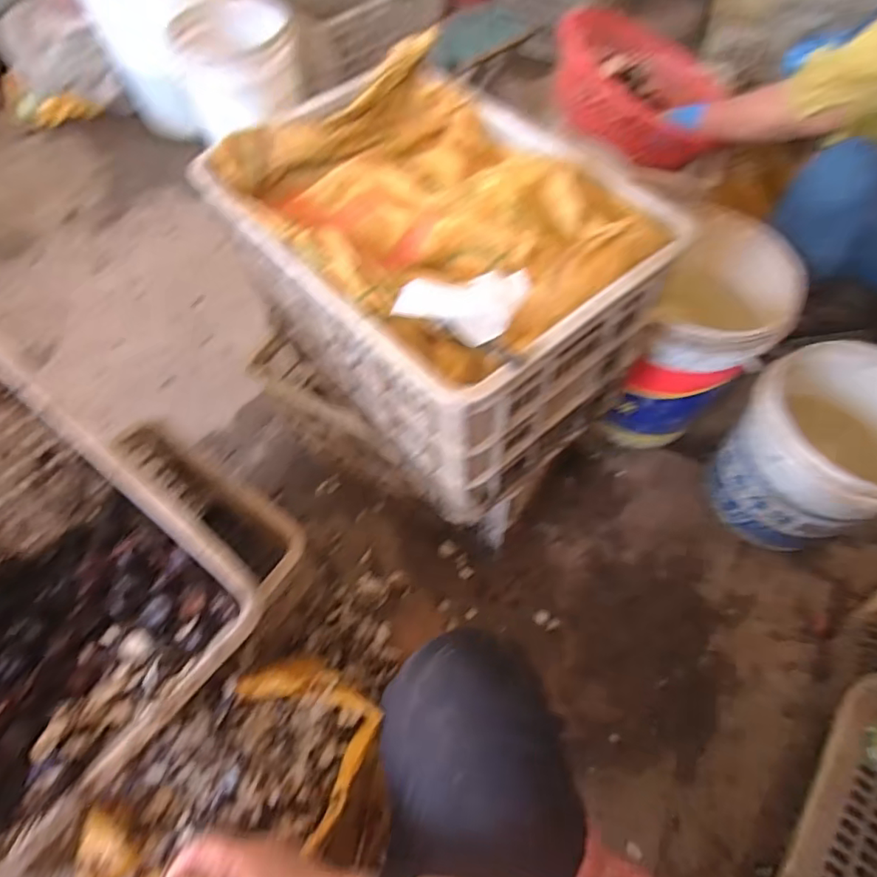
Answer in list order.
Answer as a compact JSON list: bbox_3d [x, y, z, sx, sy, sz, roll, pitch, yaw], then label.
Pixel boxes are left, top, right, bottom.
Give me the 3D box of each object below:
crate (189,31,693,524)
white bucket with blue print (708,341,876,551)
[{"bbox_3d":[-0.007,-0.217,0.734,0.362,0.293,0.502,-36,65,-18],"label":"crate"},{"bbox_3d":[0.637,0.030,0.928,0.266,0.283,0.245,-1,60,1],"label":"white bucket with blue print"}]

